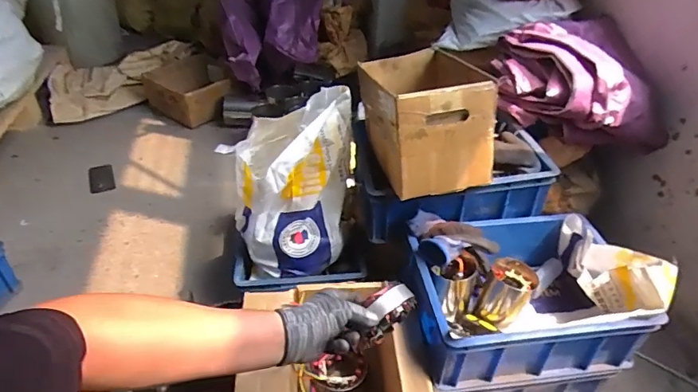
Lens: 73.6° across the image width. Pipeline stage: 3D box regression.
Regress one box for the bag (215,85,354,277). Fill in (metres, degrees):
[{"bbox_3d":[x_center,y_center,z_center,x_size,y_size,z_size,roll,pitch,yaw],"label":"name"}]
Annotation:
[{"bbox_3d":[-0.116,-0.004,0.972,0.238,0.335,0.202,-1,38,-4],"label":"bag"}]

